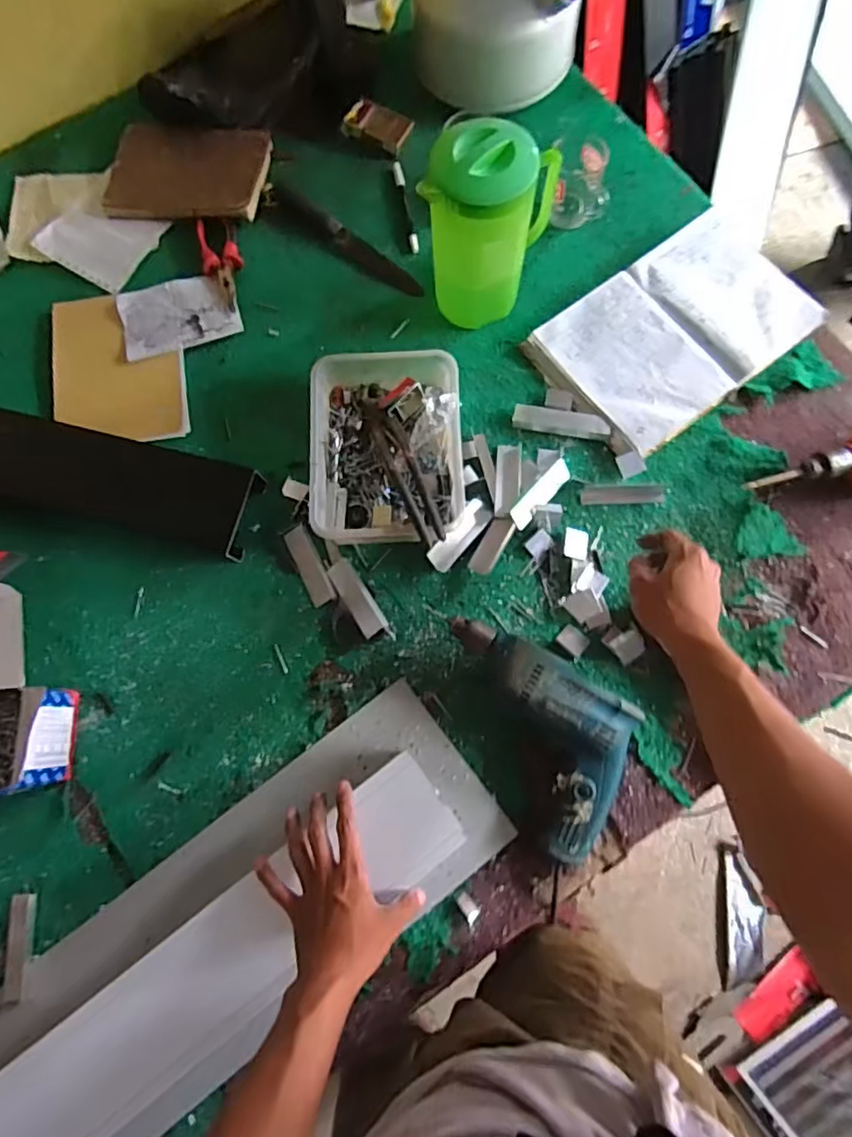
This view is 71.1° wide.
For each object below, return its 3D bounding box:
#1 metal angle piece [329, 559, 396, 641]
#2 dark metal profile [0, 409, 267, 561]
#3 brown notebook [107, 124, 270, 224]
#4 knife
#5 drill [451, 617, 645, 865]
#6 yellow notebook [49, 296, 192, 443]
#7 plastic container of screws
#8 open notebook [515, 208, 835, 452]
[{"bbox_3d":[-0.074,0.037,0.666,0.030,0.016,0.104,-32,77,-6],"label":"metal angle piece"},{"bbox_3d":[-0.514,-0.140,0.708,0.632,0.033,0.108,14,77,6],"label":"dark metal profile"},{"bbox_3d":[-0.325,-0.537,0.811,0.210,0.027,0.141,5,76,4],"label":"brown notebook"},{"bbox_3d":[-0.106,-0.437,0.792,0.254,0.020,0.028,39,81,11],"label":"knife"},{"bbox_3d":[0.140,0.152,0.611,0.137,0.062,0.257,-22,76,-3],"label":"drill"},{"bbox_3d":[-0.387,-0.250,0.742,0.161,0.021,0.221,-12,76,0],"label":"yellow notebook"},{"bbox_3d":[-0.046,-0.138,0.687,0.171,0.066,0.238,-3,76,2],"label":"plastic container of screws"},{"bbox_3d":[0.312,-0.297,0.736,0.328,0.025,0.206,-36,77,-6],"label":"open notebook"}]

